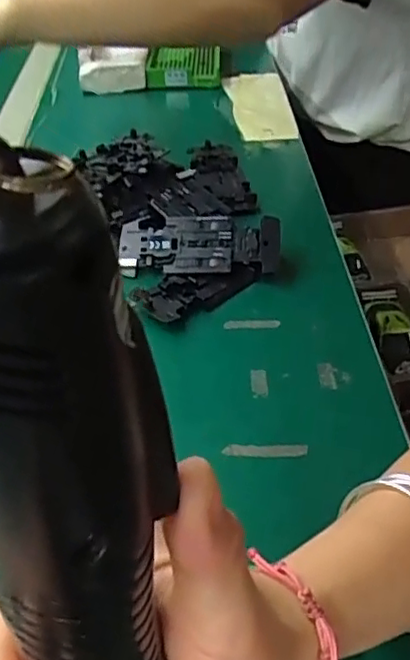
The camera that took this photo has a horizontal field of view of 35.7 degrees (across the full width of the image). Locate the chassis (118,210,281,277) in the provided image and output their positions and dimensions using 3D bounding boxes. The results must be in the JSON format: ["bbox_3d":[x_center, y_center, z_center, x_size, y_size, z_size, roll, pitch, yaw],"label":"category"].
[{"bbox_3d":[-0.005,-0.066,0.509,0.125,0.023,0.057,7,73,9],"label":"chassis"}]

